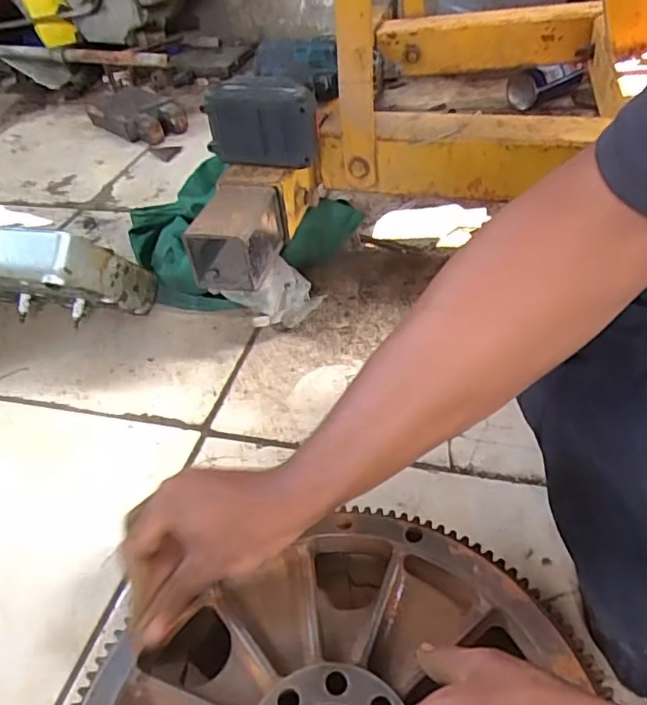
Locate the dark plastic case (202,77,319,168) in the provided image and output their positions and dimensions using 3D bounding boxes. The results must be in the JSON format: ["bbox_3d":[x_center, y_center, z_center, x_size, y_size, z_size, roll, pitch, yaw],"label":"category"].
[{"bbox_3d":[-0.058,-0.239,0.597,0.117,0.074,0.054,7,44,17],"label":"dark plastic case"}]

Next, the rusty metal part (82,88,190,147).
[{"bbox_3d":[-0.379,-0.483,1.166,0.196,0.072,0.113,29,53,32],"label":"rusty metal part"}]

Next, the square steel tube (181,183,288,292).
[{"bbox_3d":[-0.088,-0.117,0.582,0.069,0.067,0.095,6,43,16],"label":"square steel tube"}]

